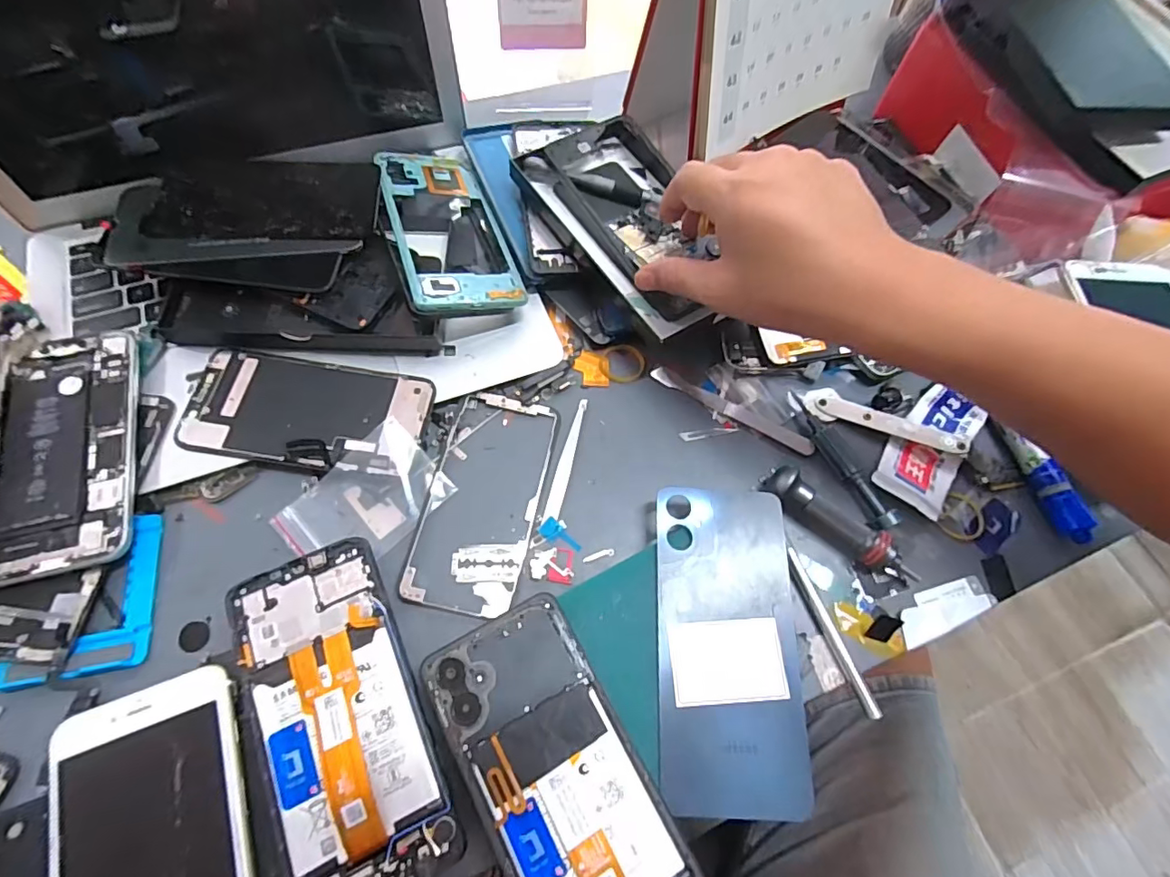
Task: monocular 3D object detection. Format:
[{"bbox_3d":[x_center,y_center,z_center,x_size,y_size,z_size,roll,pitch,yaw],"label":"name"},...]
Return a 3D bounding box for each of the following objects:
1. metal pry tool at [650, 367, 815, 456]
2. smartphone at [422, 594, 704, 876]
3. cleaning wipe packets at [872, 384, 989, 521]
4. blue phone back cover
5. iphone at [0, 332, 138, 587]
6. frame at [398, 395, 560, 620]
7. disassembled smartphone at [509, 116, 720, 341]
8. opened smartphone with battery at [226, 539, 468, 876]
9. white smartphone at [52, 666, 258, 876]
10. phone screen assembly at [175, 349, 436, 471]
[{"bbox_3d":[0.100,-0.020,0.366,0.118,0.008,0.012,28,63,14],"label":"metal pry tool"},{"bbox_3d":[-0.010,0.162,0.247,0.073,0.008,0.164,-26,69,-15],"label":"smartphone"},{"bbox_3d":[0.229,0.006,0.353,0.045,0.017,0.091,31,64,16],"label":"cleaning wipe packets"},{"bbox_3d":[0.077,0.106,0.288,0.075,0.005,0.163,3,65,0],"label":"blue phone back cover"},{"bbox_3d":[-0.304,0.004,0.309,0.074,0.007,0.149,-11,69,-11],"label":"iphone"},{"bbox_3d":[-0.062,0.036,0.330,0.068,0.005,0.138,14,66,-3],"label":"frame"},{"bbox_3d":[0.043,-0.162,0.386,0.114,0.025,0.178,-33,73,-16],"label":"disassembled smartphone"},{"bbox_3d":[-0.121,0.133,0.258,0.073,0.011,0.161,-23,68,-14],"label":"opened smartphone with battery"},{"bbox_3d":[-0.187,0.190,0.231,0.076,0.007,0.153,-19,68,-12],"label":"white smartphone"},{"bbox_3d":[-0.174,-0.018,0.334,0.144,0.010,0.069,7,65,-1],"label":"phone screen assembly"}]

